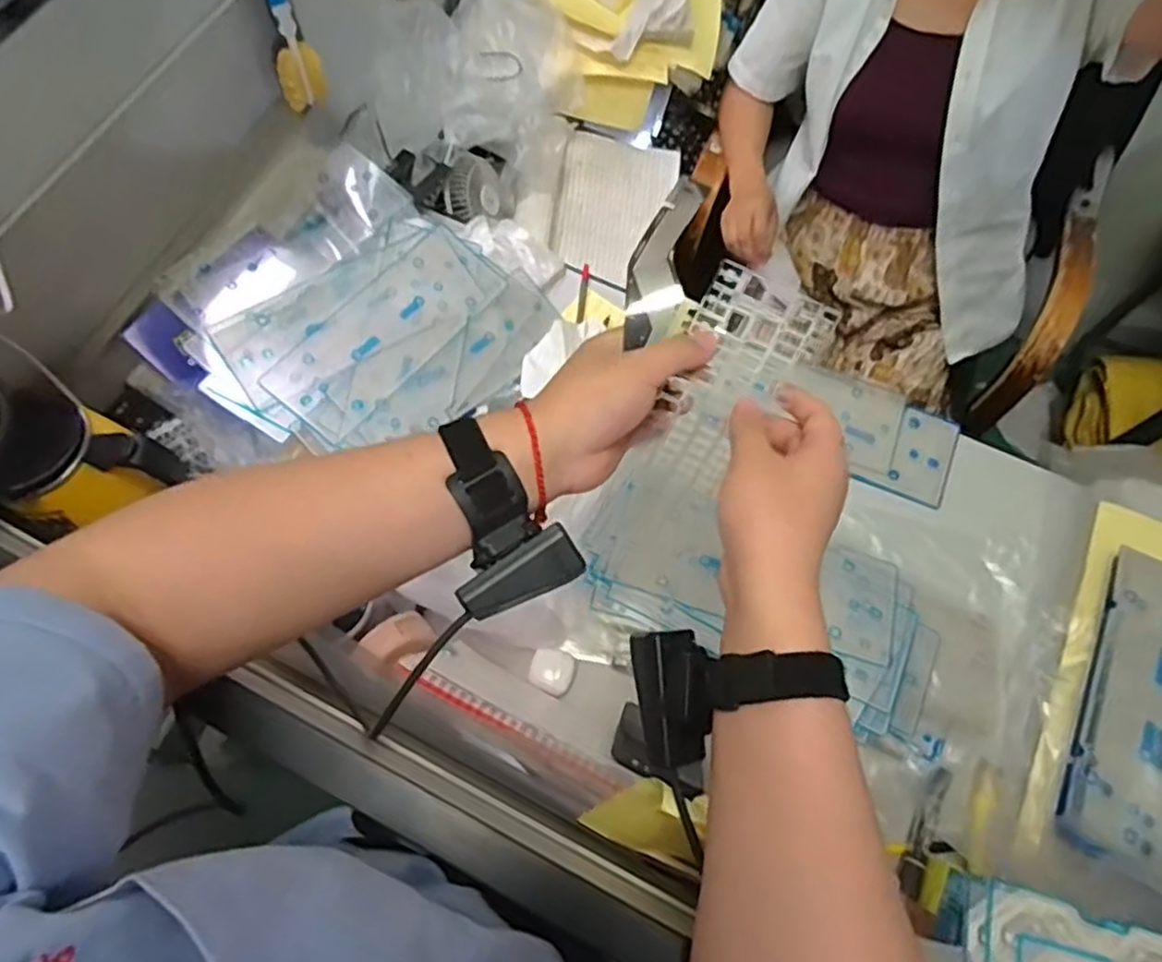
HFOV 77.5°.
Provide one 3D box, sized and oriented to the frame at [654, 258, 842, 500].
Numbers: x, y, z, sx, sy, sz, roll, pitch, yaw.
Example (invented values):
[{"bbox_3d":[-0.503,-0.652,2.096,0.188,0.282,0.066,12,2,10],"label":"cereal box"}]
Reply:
[{"bbox_3d":[0.091,-0.057,0.446,0.073,0.011,0.134,26,111,2],"label":"frame"}]

